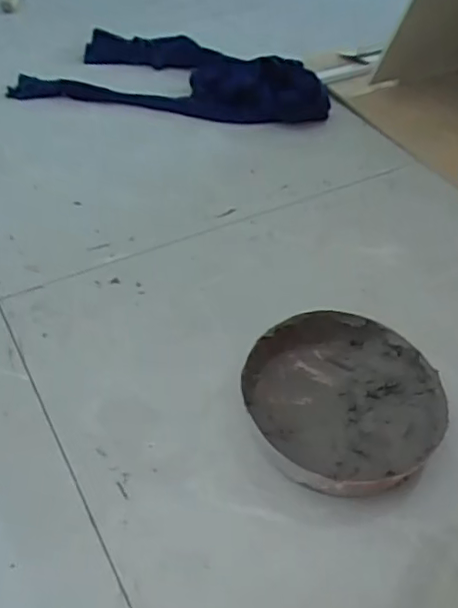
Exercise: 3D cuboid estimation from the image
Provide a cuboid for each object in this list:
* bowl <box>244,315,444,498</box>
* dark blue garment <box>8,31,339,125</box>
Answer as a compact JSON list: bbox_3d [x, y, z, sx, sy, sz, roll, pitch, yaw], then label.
[{"bbox_3d":[0.099,0.086,0.506,0.159,0.047,0.164,3,45,-3],"label":"bowl"},{"bbox_3d":[-0.083,-0.389,0.957,0.497,0.062,0.263,10,45,4],"label":"dark blue garment"}]

